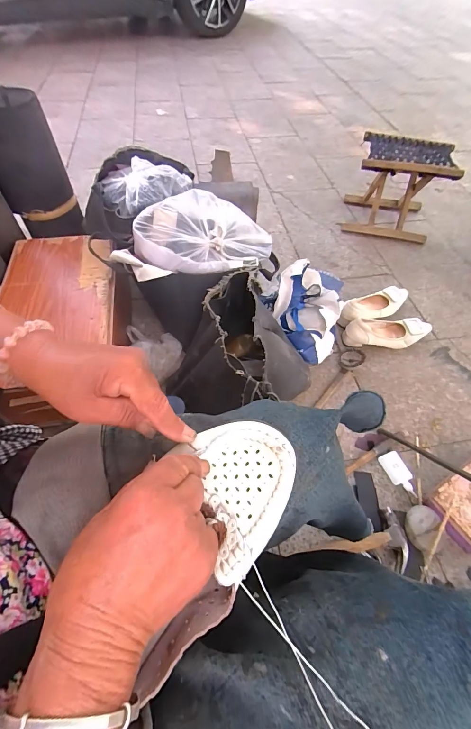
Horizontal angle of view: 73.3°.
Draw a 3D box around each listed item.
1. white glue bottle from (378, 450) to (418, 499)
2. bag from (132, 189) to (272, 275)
[{"bbox_3d":[0.350,0.233,0.673,0.040,0.020,0.093,-22,59,-15],"label":"white glue bottle"},{"bbox_3d":[-0.070,-0.291,0.708,0.305,0.090,0.174,0,56,0],"label":"bag"}]

